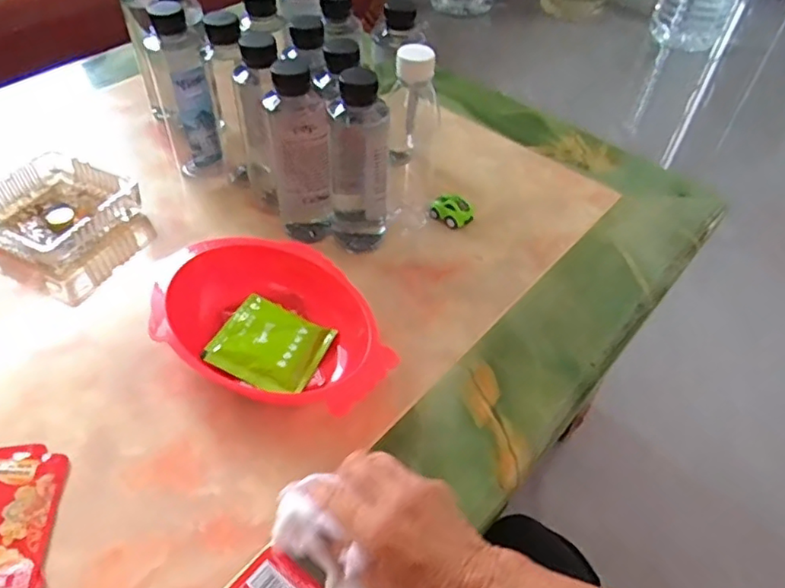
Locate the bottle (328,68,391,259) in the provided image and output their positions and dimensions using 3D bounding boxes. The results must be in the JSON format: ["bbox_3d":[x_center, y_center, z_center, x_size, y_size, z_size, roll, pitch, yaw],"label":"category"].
[{"bbox_3d":[-0.026,-0.118,0.554,0.046,0.172,0.055,30,53,21],"label":"bottle"}]

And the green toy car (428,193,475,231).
[{"bbox_3d":[0.060,-0.088,0.628,0.045,0.024,0.023,36,55,26],"label":"green toy car"}]

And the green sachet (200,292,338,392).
[{"bbox_3d":[-0.102,0.042,0.507,0.088,0.012,0.076,21,50,14],"label":"green sachet"}]

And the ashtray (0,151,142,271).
[{"bbox_3d":[-0.331,-0.081,0.598,0.119,0.044,0.128,26,51,18],"label":"ashtray"}]

